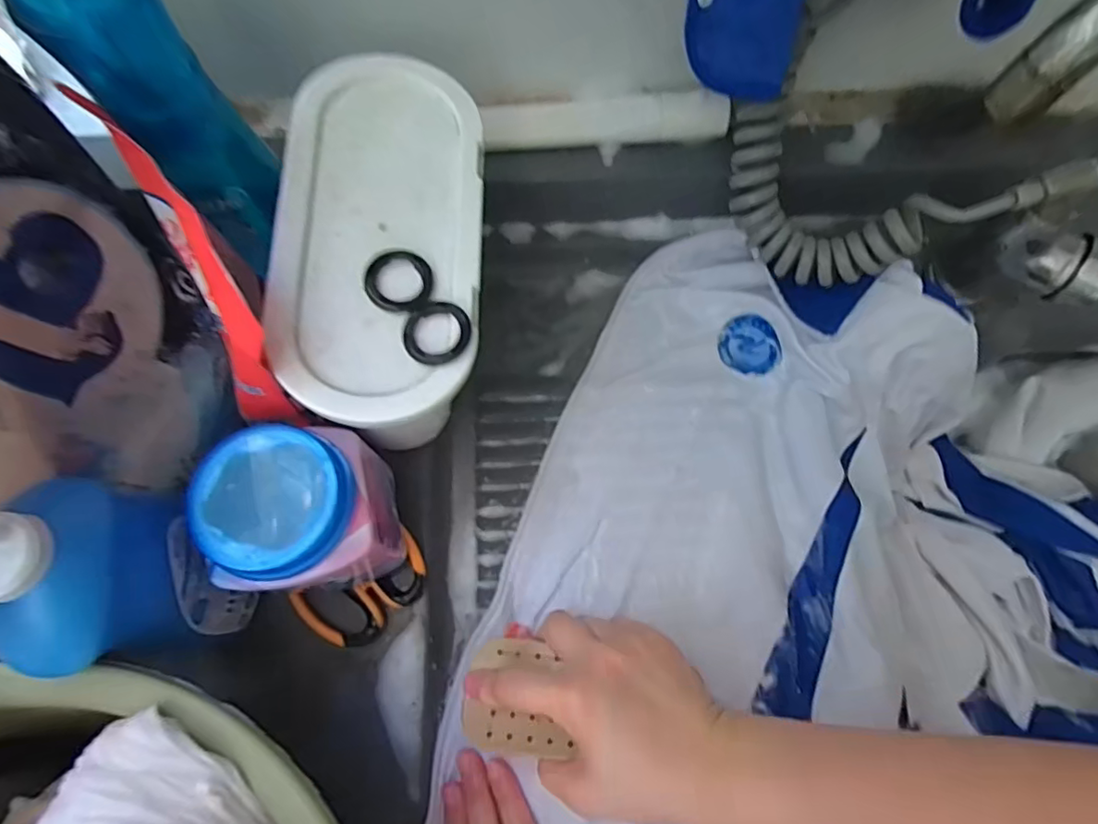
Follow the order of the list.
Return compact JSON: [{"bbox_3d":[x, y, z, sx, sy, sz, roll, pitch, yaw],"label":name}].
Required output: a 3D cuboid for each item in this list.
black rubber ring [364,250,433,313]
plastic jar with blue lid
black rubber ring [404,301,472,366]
[{"bbox_3d":[-0.077,-0.068,0.293,0.032,0.005,0.034,0,74,-1],"label":"black rubber ring"},{"bbox_3d":[-0.136,0.061,0.340,0.075,0.144,0.079,0,74,-1],"label":"plastic jar with blue lid"},{"bbox_3d":[-0.057,-0.040,0.287,0.033,0.004,0.033,0,74,-1],"label":"black rubber ring"}]

